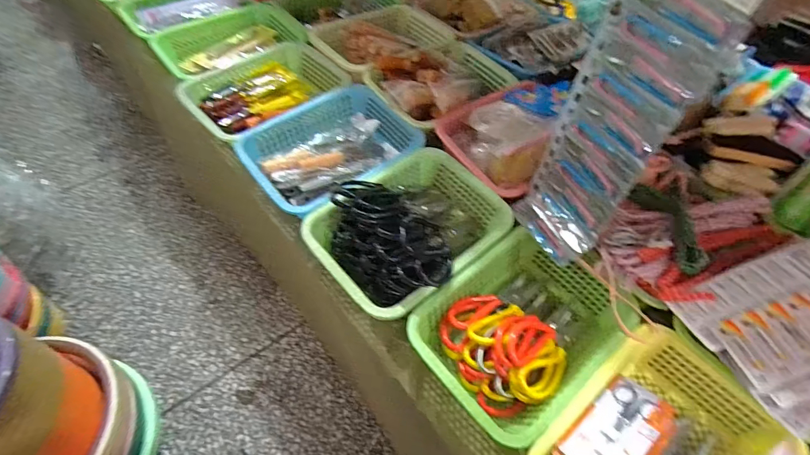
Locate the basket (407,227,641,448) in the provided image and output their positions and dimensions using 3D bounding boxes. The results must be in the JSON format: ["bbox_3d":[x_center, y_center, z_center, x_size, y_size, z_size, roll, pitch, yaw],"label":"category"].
[{"bbox_3d":[0.167,0.150,0.615,0.293,0.082,0.218,-33,61,-27],"label":"basket"}]

